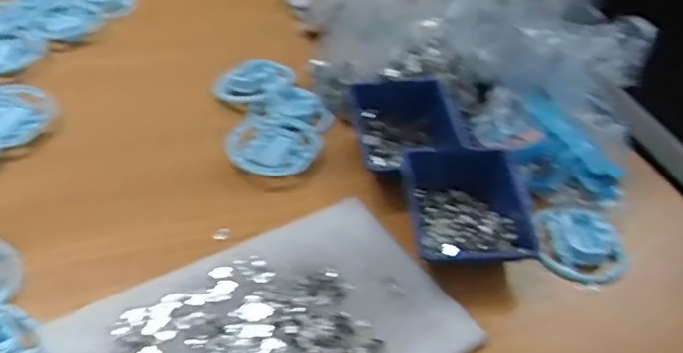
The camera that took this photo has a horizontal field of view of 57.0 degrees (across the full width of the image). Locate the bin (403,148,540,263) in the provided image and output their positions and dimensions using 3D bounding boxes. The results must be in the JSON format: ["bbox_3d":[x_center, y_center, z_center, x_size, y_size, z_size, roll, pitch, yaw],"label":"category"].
[{"bbox_3d":[0.129,0.031,0.649,0.121,0.047,0.144,-3,43,-9],"label":"bin"}]

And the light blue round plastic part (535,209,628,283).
[{"bbox_3d":[0.252,0.068,0.664,0.089,0.023,0.093,8,42,3],"label":"light blue round plastic part"}]

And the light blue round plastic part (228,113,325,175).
[{"bbox_3d":[-0.081,-0.037,0.751,0.107,0.013,0.099,3,42,-3],"label":"light blue round plastic part"}]

